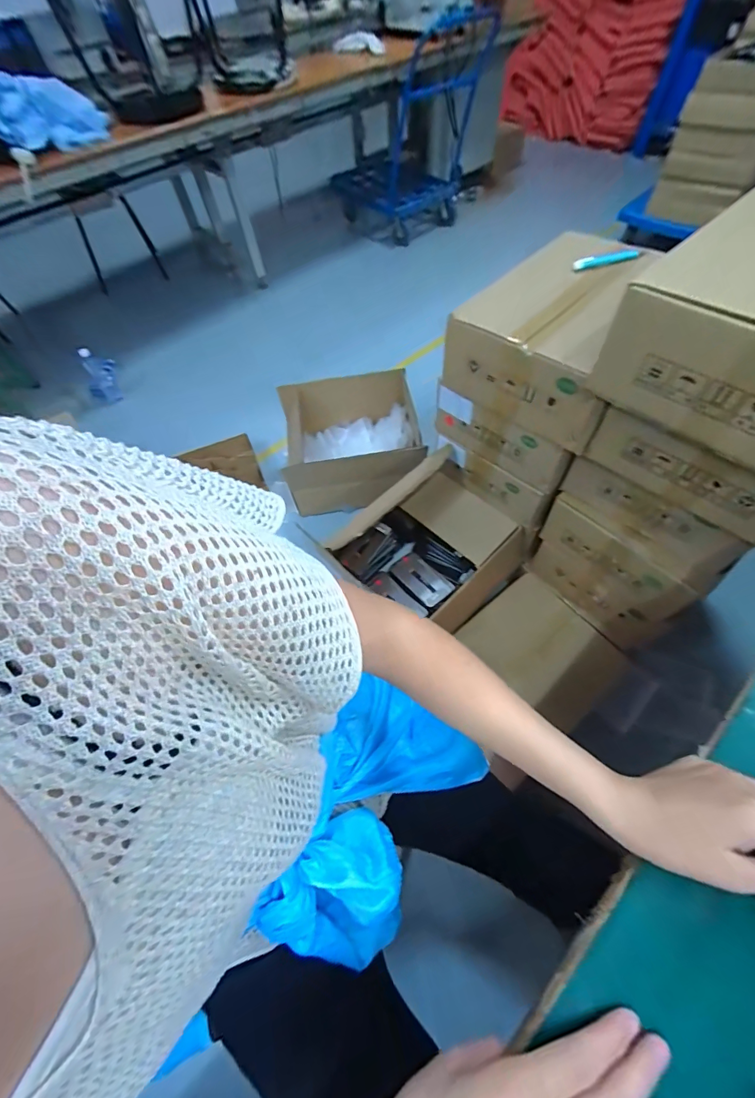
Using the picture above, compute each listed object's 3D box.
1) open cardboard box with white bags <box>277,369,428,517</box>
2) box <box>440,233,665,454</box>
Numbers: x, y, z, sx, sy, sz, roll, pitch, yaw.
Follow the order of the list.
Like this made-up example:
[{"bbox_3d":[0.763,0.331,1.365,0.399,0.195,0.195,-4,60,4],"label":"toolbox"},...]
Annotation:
[{"bbox_3d":[-0.081,-0.352,1.325,0.434,0.263,0.363,-4,59,1],"label":"open cardboard box with white bags"},{"bbox_3d":[0.360,-0.412,0.758,0.317,0.165,0.354,38,68,23],"label":"box"}]

